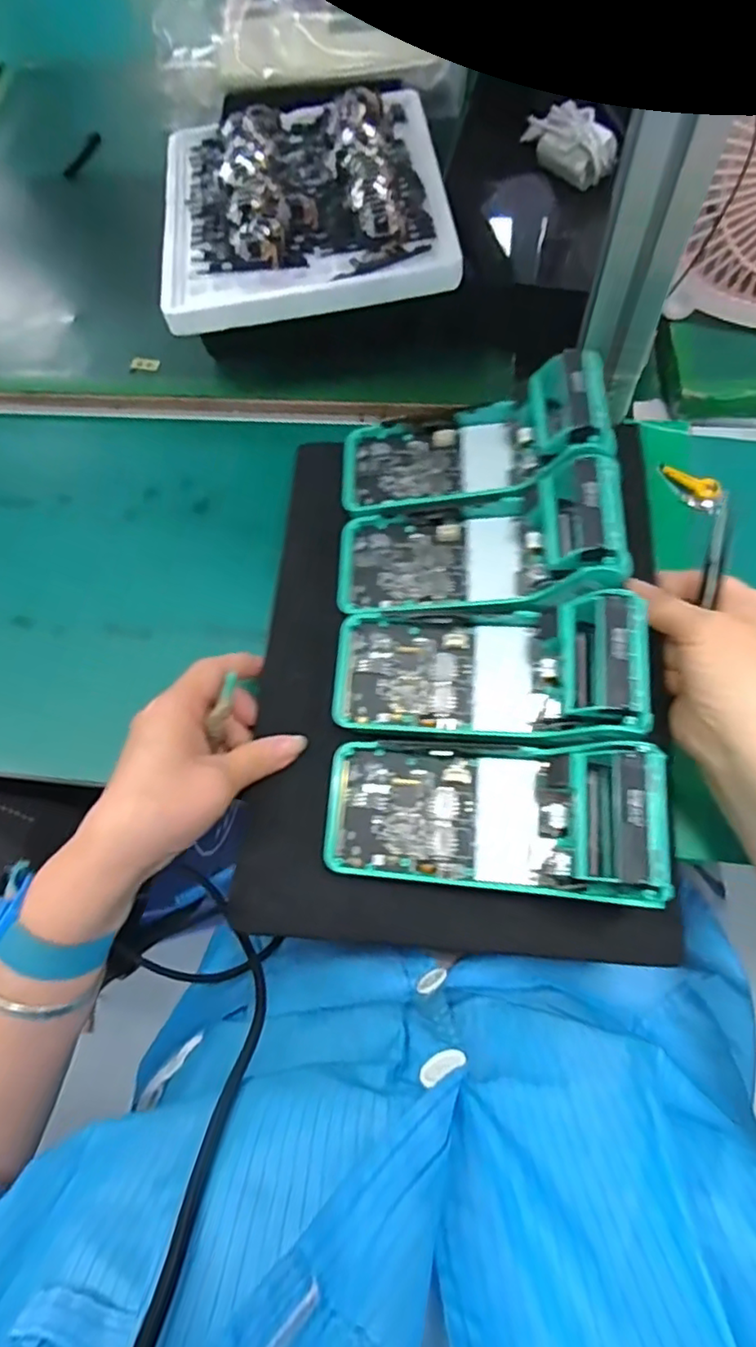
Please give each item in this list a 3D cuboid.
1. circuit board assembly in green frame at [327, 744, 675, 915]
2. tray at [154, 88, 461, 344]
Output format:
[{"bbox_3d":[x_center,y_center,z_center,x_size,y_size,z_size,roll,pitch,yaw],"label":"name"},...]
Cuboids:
[{"bbox_3d":[0.062,0.077,0.335,0.175,0.035,0.077,-1,70,15],"label":"circuit board assembly in green frame"},{"bbox_3d":[-0.058,-0.355,0.453,0.202,0.027,0.219,-7,70,-1],"label":"tray"}]

